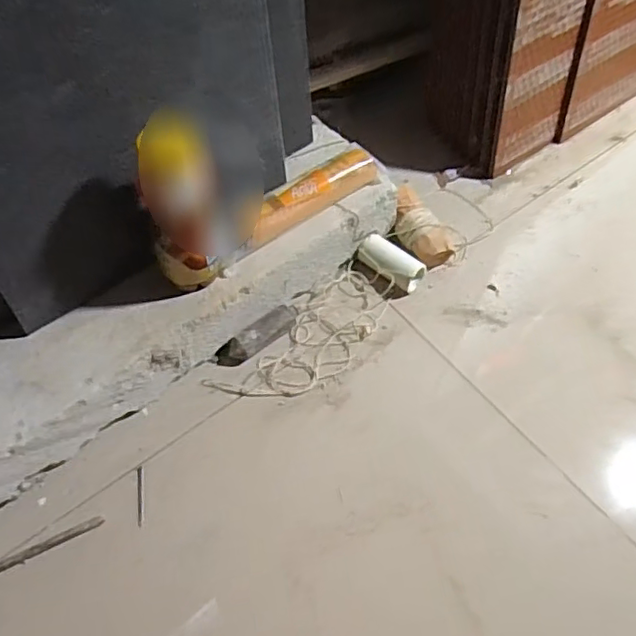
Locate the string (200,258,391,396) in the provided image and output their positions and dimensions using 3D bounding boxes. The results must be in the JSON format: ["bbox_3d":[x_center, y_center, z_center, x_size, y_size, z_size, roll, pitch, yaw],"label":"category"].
[{"bbox_3d":[-0.003,0.021,0.583,0.075,0.015,0.202,40,64,21],"label":"string"}]

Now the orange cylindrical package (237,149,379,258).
[{"bbox_3d":[-0.011,-0.112,0.568,0.162,0.033,0.033,-34,65,-22],"label":"orange cylindrical package"}]

